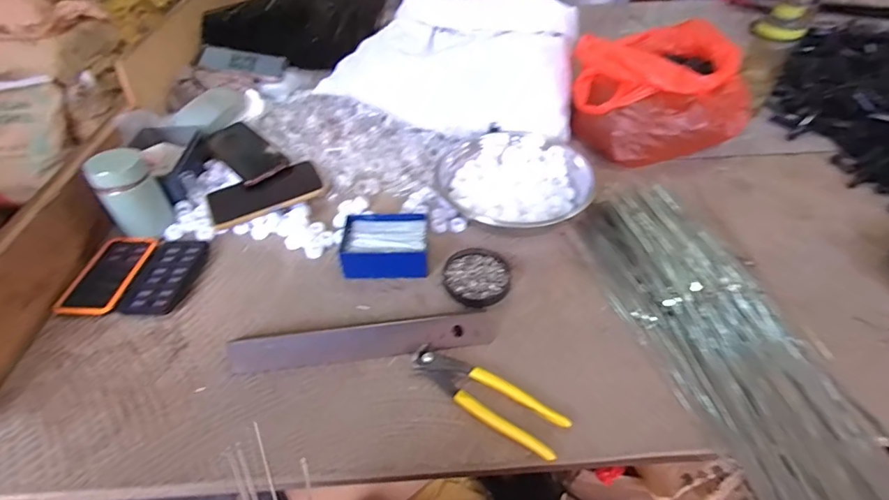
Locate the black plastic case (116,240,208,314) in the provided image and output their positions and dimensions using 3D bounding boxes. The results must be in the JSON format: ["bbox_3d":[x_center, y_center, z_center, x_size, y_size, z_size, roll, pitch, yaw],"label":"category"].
[{"bbox_3d":[-0.359,0.031,0.588,0.074,0.012,0.122,2,46,2],"label":"black plastic case"}]

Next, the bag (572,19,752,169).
[{"bbox_3d":[0.377,-0.273,0.781,0.261,0.153,0.290,34,54,31],"label":"bag"}]

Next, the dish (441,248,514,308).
[{"bbox_3d":[0.043,0.033,0.577,0.083,0.015,0.091,0,46,0],"label":"dish"}]

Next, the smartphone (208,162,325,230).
[{"bbox_3d":[-0.265,-0.086,0.671,0.159,0.012,0.068,-19,49,-17],"label":"smartphone"}]

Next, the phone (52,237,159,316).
[{"bbox_3d":[-0.433,0.029,0.586,0.071,0.014,0.125,1,46,1],"label":"phone"}]

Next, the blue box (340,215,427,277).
[{"bbox_3d":[-0.077,-0.005,0.596,0.110,0.039,0.086,0,44,1],"label":"blue box"}]

